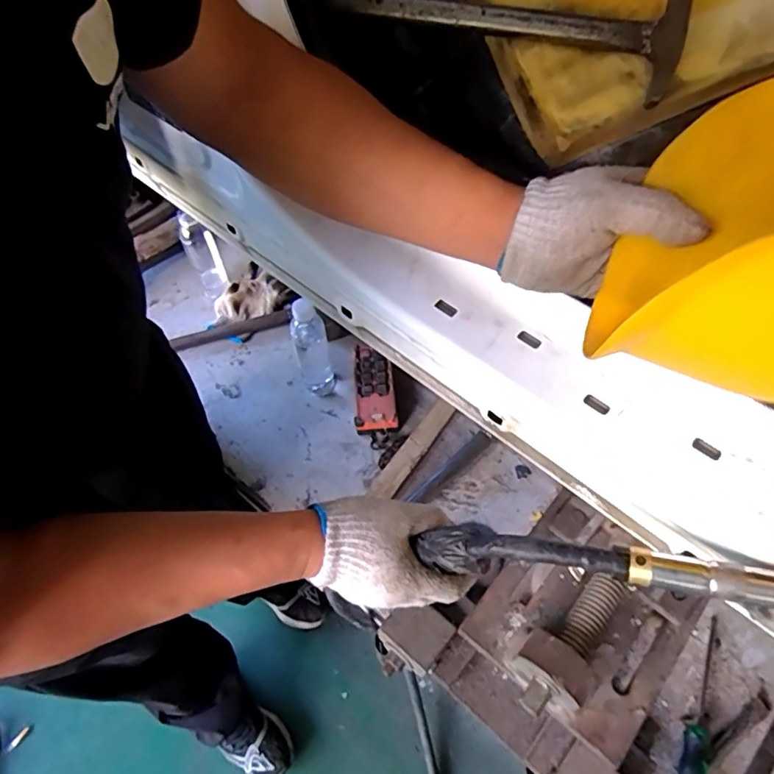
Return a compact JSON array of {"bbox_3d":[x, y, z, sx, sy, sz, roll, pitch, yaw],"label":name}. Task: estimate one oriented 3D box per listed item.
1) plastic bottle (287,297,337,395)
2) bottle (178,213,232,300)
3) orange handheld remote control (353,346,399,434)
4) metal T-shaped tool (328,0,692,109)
[{"bbox_3d":[-0.120,-0.063,0.899,0.066,0.207,0.054,-11,58,-6],"label":"plastic bottle"},{"bbox_3d":[-0.344,-0.245,1.031,0.056,0.189,0.069,-20,59,-11],"label":"bottle"},{"bbox_3d":[-0.025,0.006,0.946,0.067,0.040,0.161,-7,57,-3],"label":"orange handheld remote control"},{"bbox_3d":[0.099,-0.312,0.459,0.291,0.086,0.019,13,19,5],"label":"metal T-shaped tool"}]

